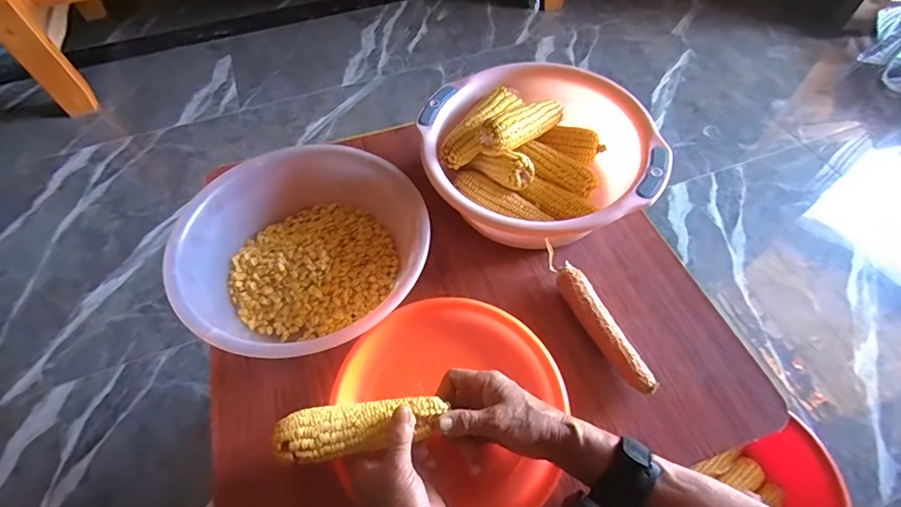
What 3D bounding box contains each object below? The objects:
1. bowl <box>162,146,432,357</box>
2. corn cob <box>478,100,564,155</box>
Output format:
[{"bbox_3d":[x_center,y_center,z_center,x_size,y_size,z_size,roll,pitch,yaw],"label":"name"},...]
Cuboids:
[{"bbox_3d":[-0.168,0.001,0.520,0.264,0.092,0.271,0,57,1],"label":"bowl"},{"bbox_3d":[0.099,-0.171,0.562,0.137,0.038,0.034,-33,63,-24],"label":"corn cob"}]

